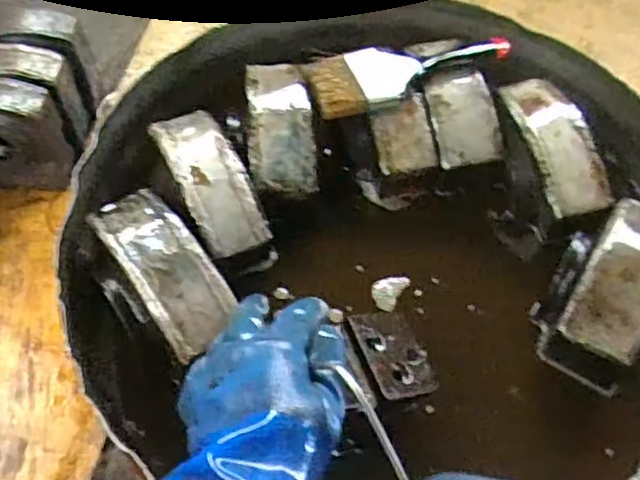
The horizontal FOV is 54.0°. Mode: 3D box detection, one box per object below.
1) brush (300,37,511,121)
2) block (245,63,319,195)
[{"bbox_3d":[0.085,-0.176,0.614,0.200,0.019,0.079,-21,63,-13],"label":"brush"},{"bbox_3d":[-0.039,-0.118,0.613,0.061,0.031,0.151,-5,61,-5],"label":"block"}]

